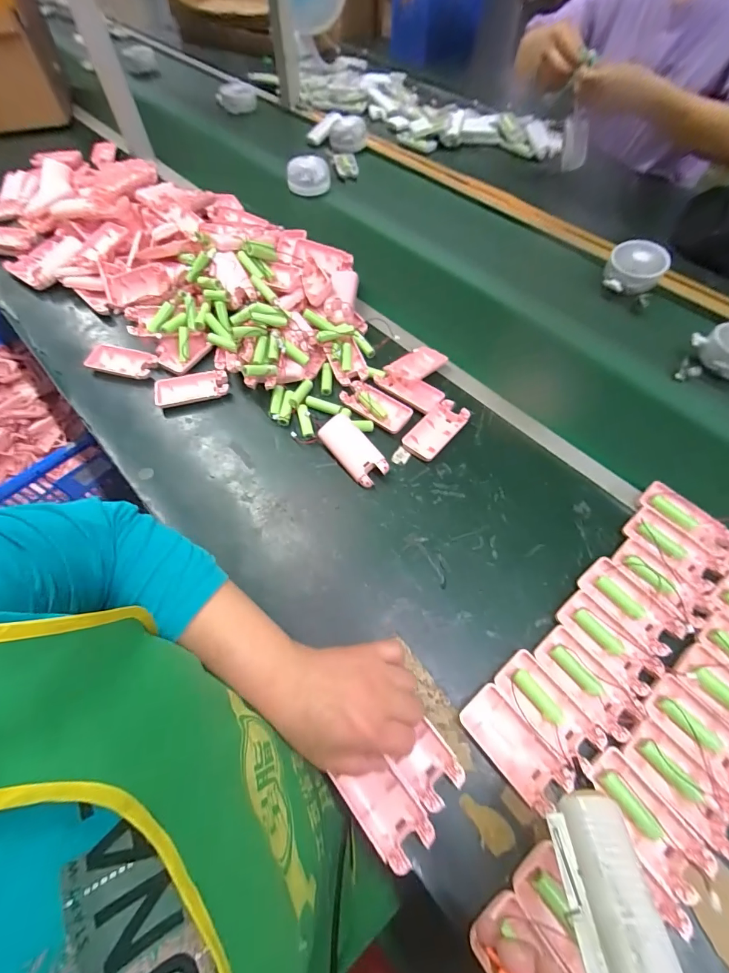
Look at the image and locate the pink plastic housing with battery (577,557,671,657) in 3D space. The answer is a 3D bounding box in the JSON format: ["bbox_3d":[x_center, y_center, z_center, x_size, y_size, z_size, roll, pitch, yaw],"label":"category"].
[{"bbox_3d":[0.268,0.119,0.392,0.045,0.014,0.093,-39,68,-18],"label":"pink plastic housing with battery"}]

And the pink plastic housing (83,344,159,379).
[{"bbox_3d":[-0.348,-0.178,0.556,0.101,0.015,0.049,11,62,7],"label":"pink plastic housing"}]

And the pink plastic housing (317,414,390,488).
[{"bbox_3d":[-0.015,-0.043,0.476,0.041,0.032,0.095,-36,67,-17],"label":"pink plastic housing"}]

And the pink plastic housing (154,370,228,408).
[{"bbox_3d":[-0.237,-0.133,0.532,0.095,0.014,0.048,-12,62,-5],"label":"pink plastic housing"}]

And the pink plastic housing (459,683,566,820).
[{"bbox_3d":[0.129,0.225,0.336,0.044,0.013,0.094,-36,67,-17],"label":"pink plastic housing"}]

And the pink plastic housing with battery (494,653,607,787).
[{"bbox_3d":[0.166,0.201,0.347,0.044,0.011,0.100,-36,67,-17],"label":"pink plastic housing with battery"}]

